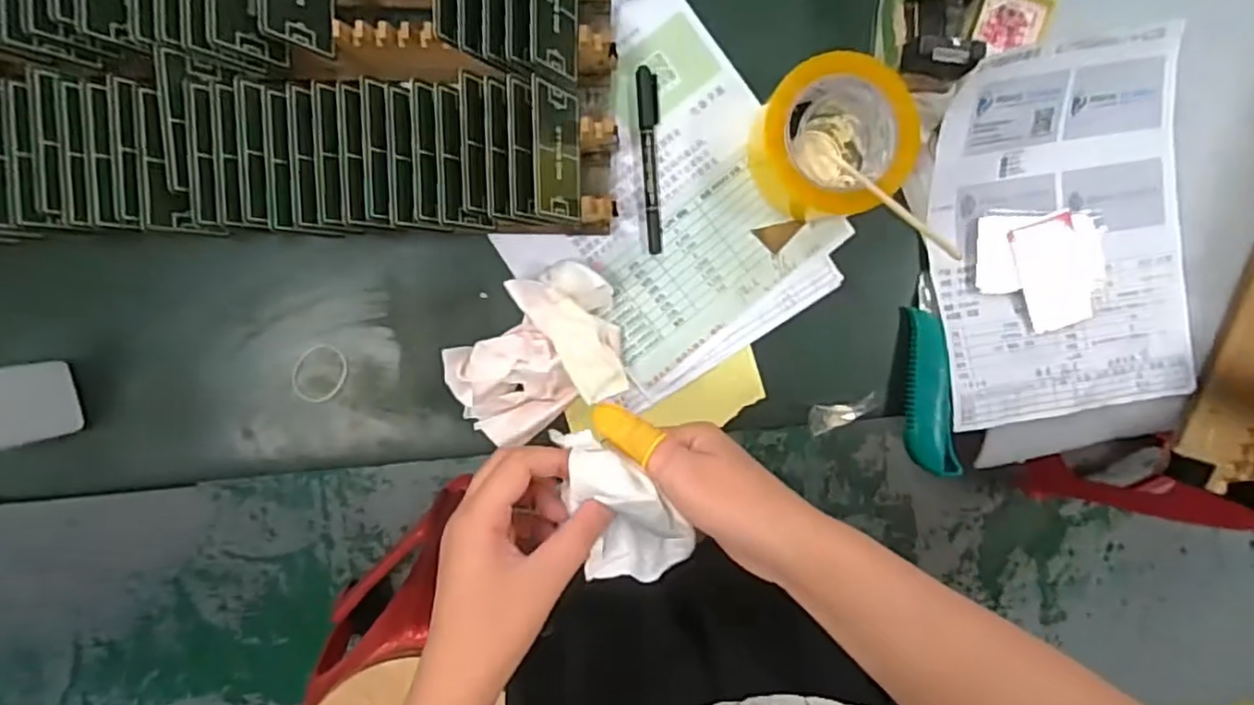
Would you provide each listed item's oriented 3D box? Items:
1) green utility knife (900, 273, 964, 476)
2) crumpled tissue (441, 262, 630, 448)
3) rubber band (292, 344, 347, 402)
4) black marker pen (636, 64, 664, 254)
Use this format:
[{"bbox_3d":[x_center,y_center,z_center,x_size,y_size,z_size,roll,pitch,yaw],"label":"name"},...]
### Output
[{"bbox_3d":[0.233,0.022,0.530,0.037,0.013,0.151,-9,94,-4],"label":"green utility knife"},{"bbox_3d":[-0.065,0.001,0.499,0.129,0.044,0.102,-27,96,-3],"label":"crumpled tissue"},{"bbox_3d":[-0.233,0.016,0.515,0.040,0.006,0.046,18,93,-1],"label":"rubber band"},{"bbox_3d":[0.018,-0.145,0.515,0.017,0.009,0.136,-2,94,-5],"label":"black marker pen"}]

